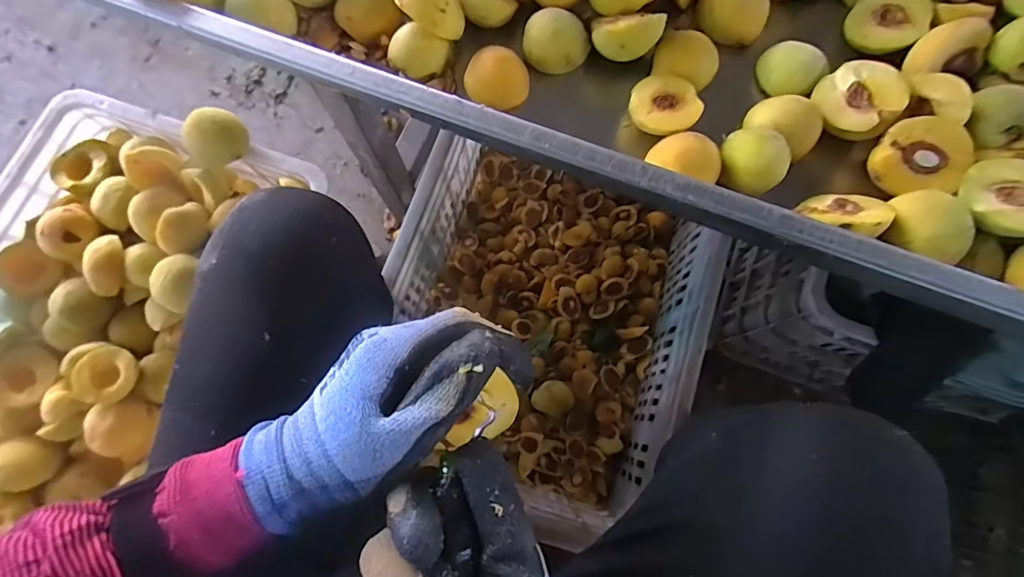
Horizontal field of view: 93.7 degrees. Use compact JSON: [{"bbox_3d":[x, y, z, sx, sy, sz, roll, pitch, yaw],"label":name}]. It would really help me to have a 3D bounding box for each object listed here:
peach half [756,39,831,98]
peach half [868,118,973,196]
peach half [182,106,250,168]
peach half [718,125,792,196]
[{"bbox_3d":[0.249,-0.193,0.428,0.029,0.044,0.052,2,44,-42],"label":"peach half"},{"bbox_3d":[0.325,-0.104,0.385,0.062,0.031,0.058,-1,87,13],"label":"peach half"},{"bbox_3d":[-0.332,-0.170,0.534,0.064,0.030,0.057,-32,77,-8],"label":"peach half"},{"bbox_3d":[0.194,-0.103,0.384,0.047,0.023,0.050,18,76,5],"label":"peach half"}]

